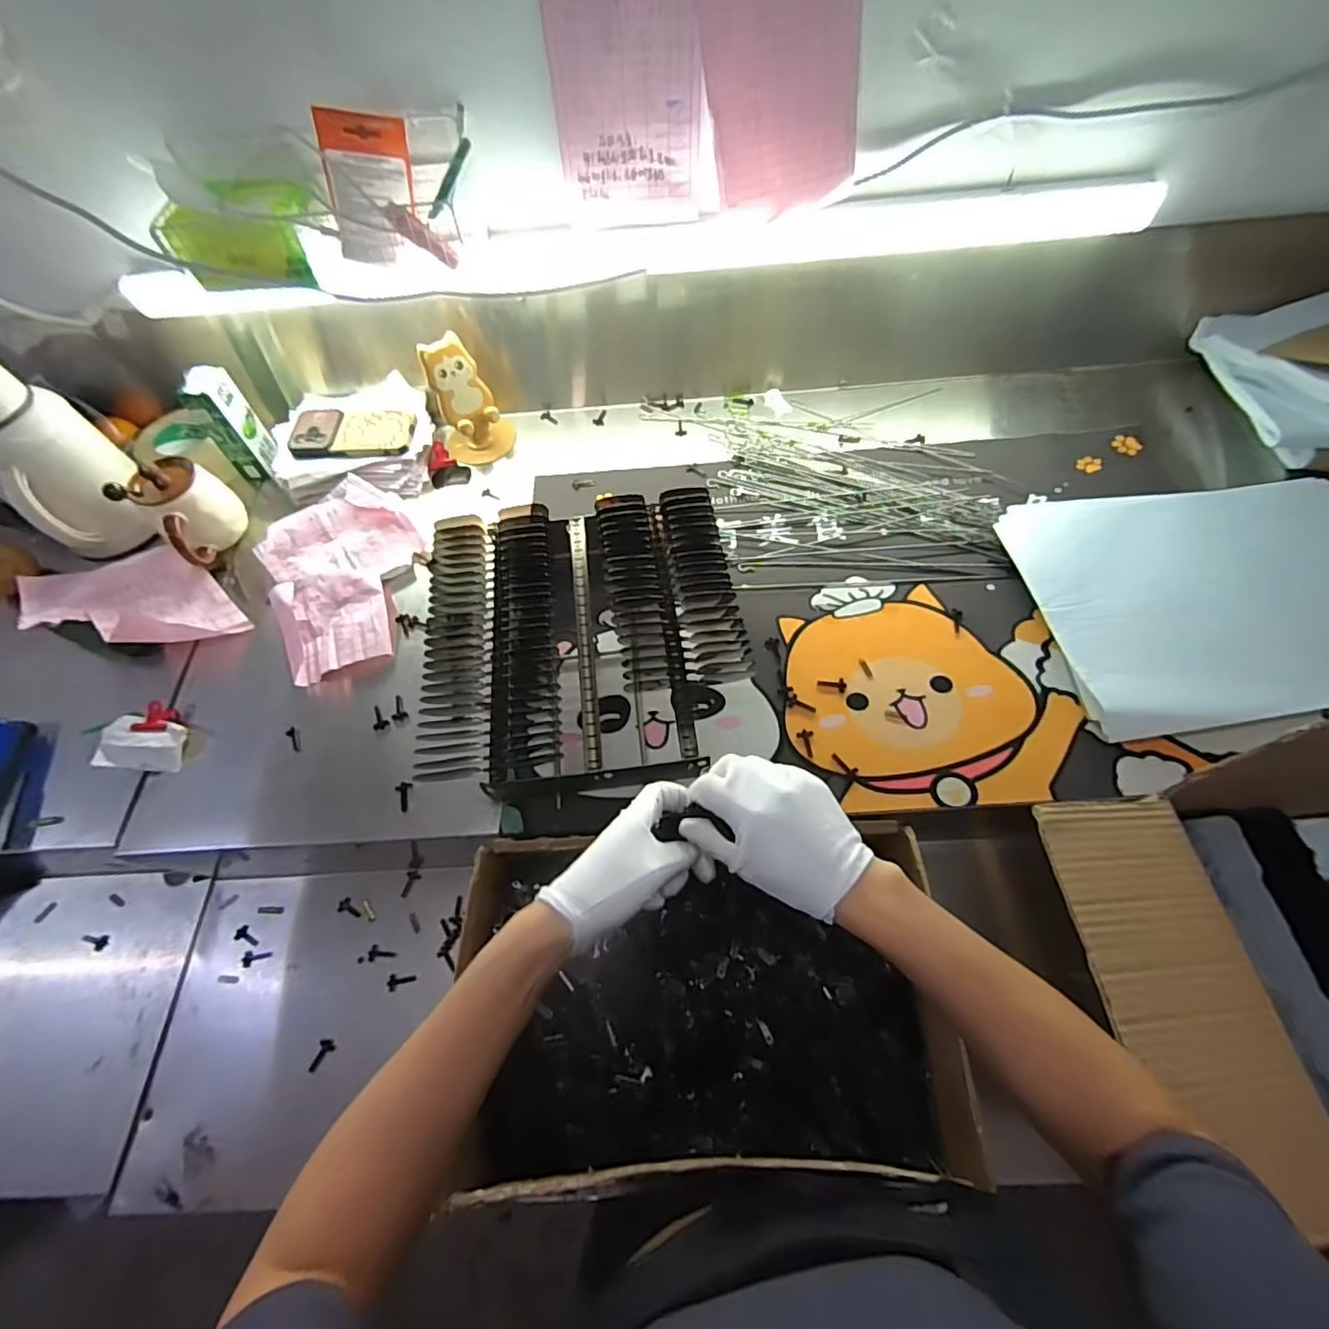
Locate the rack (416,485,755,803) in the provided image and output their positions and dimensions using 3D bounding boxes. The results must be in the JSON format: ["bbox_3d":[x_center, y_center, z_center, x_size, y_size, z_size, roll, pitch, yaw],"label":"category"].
[{"bbox_3d":[-0.073,-0.027,0.584,0.307,0.104,0.291,-6,62,1],"label":"rack"}]

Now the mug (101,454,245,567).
[{"bbox_3d":[-0.579,-0.190,0.701,0.082,0.098,0.096,35,69,20],"label":"mug"}]

